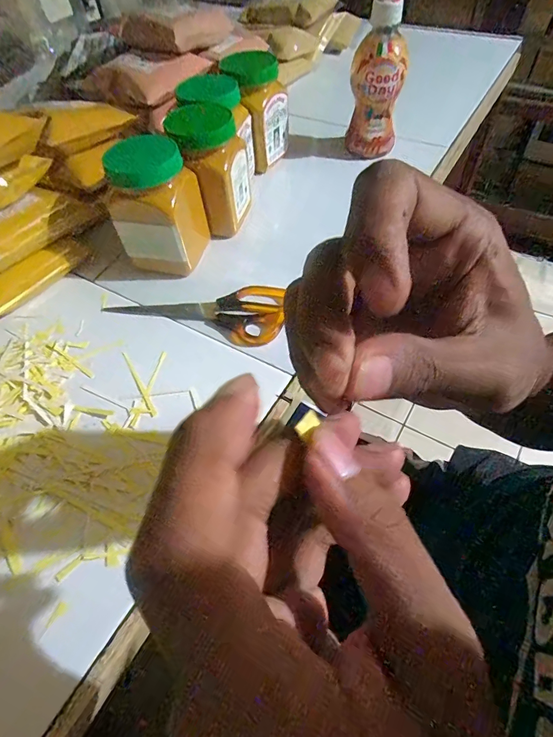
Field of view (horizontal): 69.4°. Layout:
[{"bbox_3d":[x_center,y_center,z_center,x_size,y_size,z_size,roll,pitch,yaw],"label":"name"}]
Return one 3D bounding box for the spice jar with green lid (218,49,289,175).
[{"bbox_3d":[-0.025,-0.301,0.466,0.054,0.105,0.071,27,58,19],"label":"spice jar with green lid"}]

